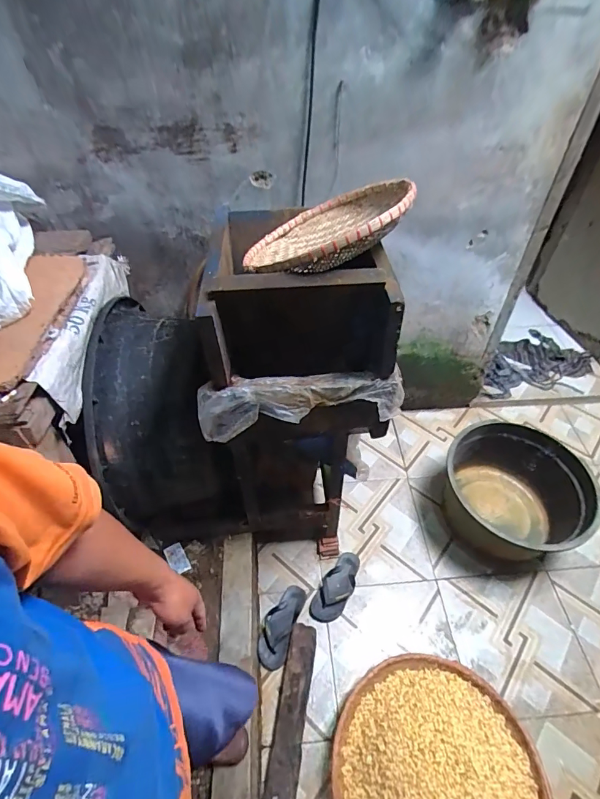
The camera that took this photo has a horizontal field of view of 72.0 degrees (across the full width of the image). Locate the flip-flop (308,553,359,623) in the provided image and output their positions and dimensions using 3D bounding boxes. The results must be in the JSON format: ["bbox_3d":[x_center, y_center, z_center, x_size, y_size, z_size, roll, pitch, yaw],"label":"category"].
[{"bbox_3d":[0.132,0.652,1.443,0.105,0.039,0.259,25,53,22],"label":"flip-flop"}]

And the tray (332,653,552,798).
[{"bbox_3d":[0.370,0.982,1.066,0.541,0.169,0.537,-1,48,0],"label":"tray"}]

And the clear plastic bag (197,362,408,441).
[{"bbox_3d":[0.002,0.005,0.871,0.420,0.101,0.076,-6,48,-4],"label":"clear plastic bag"}]

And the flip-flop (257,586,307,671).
[{"bbox_3d":[-0.063,0.731,1.352,0.100,0.057,0.253,15,50,14],"label":"flip-flop"}]

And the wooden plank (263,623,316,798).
[{"bbox_3d":[-0.029,0.928,1.179,0.086,0.063,0.518,7,49,7],"label":"wooden plank"}]

